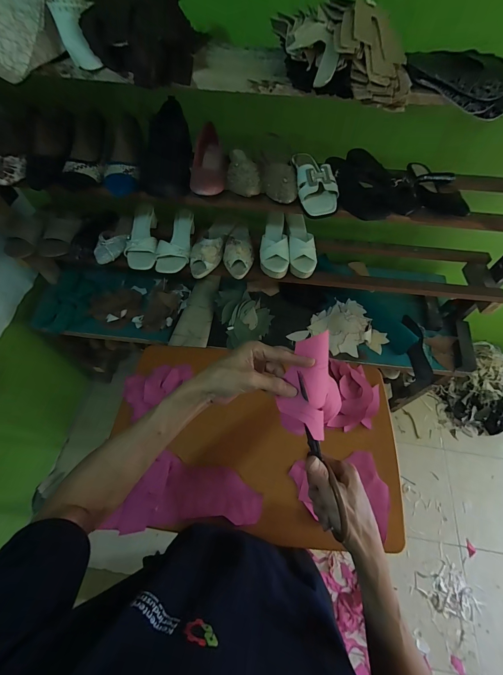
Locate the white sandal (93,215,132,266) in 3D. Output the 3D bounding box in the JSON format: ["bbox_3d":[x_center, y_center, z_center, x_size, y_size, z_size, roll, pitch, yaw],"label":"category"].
[{"bbox_3d":[-0.411,-0.305,0.895,0.078,0.055,0.204,8,60,3],"label":"white sandal"}]

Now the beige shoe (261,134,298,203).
[{"bbox_3d":[0.064,-0.400,0.680,0.082,0.055,0.231,2,60,0],"label":"beige shoe"}]

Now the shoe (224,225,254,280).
[{"bbox_3d":[-0.041,-0.275,0.886,0.088,0.072,0.223,-3,60,-3],"label":"shoe"}]

